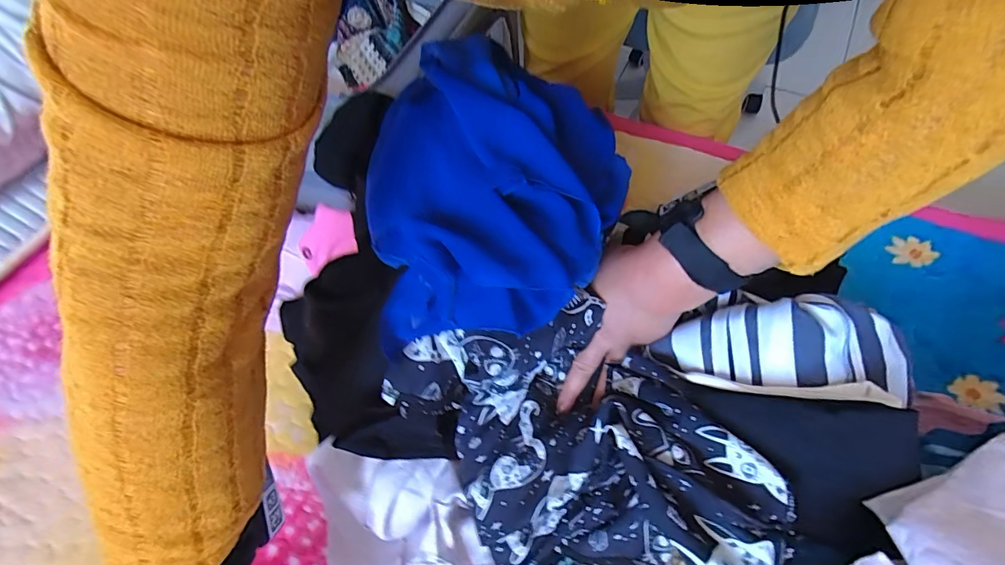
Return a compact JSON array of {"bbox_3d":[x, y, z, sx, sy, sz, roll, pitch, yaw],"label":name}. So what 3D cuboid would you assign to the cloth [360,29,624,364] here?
[{"bbox_3d":[-0.006,-0.074,0.342,0.184,0.088,0.202,-5,61,2],"label":"cloth"}]

